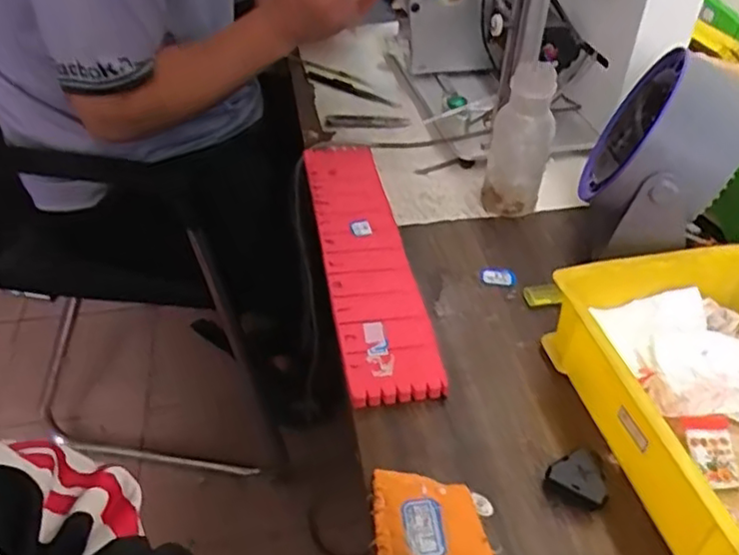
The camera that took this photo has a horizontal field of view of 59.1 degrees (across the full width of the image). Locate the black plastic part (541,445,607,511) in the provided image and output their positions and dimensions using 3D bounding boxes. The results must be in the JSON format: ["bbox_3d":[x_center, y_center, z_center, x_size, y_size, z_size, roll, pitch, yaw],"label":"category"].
[{"bbox_3d":[0.135,0.136,0.421,0.033,0.024,0.038,-15,44,-20],"label":"black plastic part"}]

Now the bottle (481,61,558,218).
[{"bbox_3d":[0.148,-0.134,0.640,0.056,0.145,0.047,12,42,11],"label":"bottle"}]

